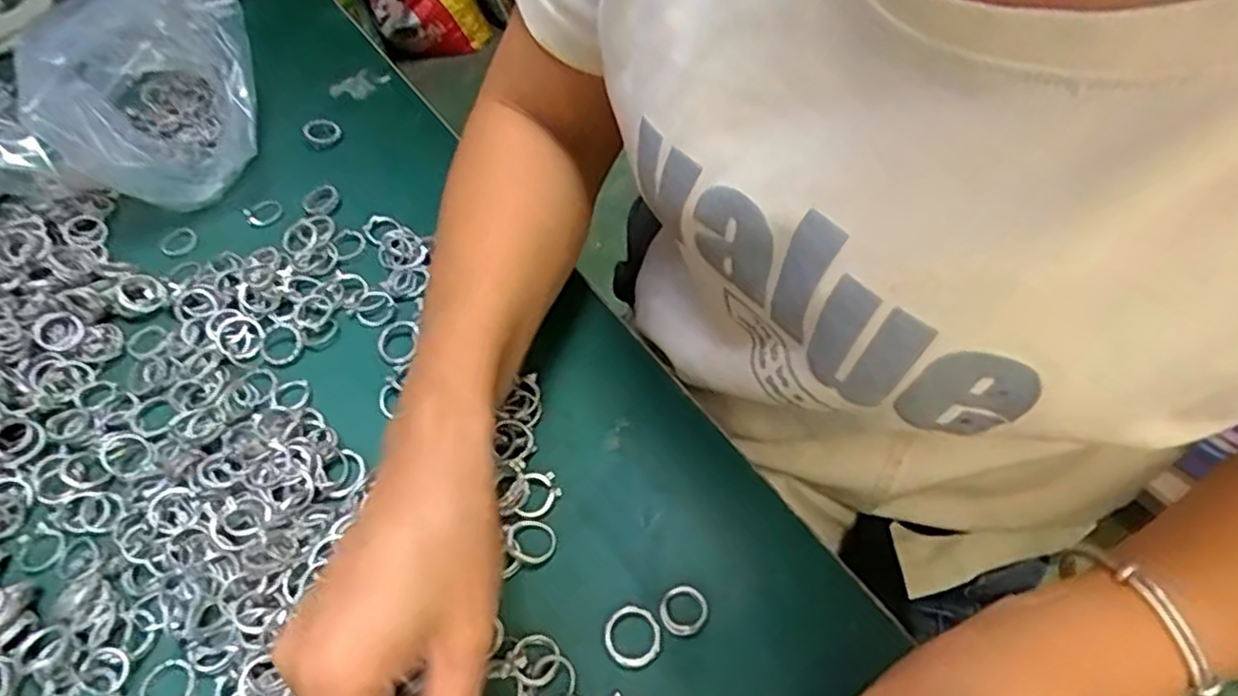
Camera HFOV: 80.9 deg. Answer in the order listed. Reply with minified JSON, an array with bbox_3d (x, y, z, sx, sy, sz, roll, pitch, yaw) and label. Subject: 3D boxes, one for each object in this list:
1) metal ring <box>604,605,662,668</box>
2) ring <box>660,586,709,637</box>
[{"bbox_3d":[0.006,0.121,0.305,0.023,0.004,0.024,-2,53,3],"label":"metal ring"},{"bbox_3d":[0.028,0.112,0.311,0.020,0.005,0.021,-2,53,3],"label":"ring"}]

